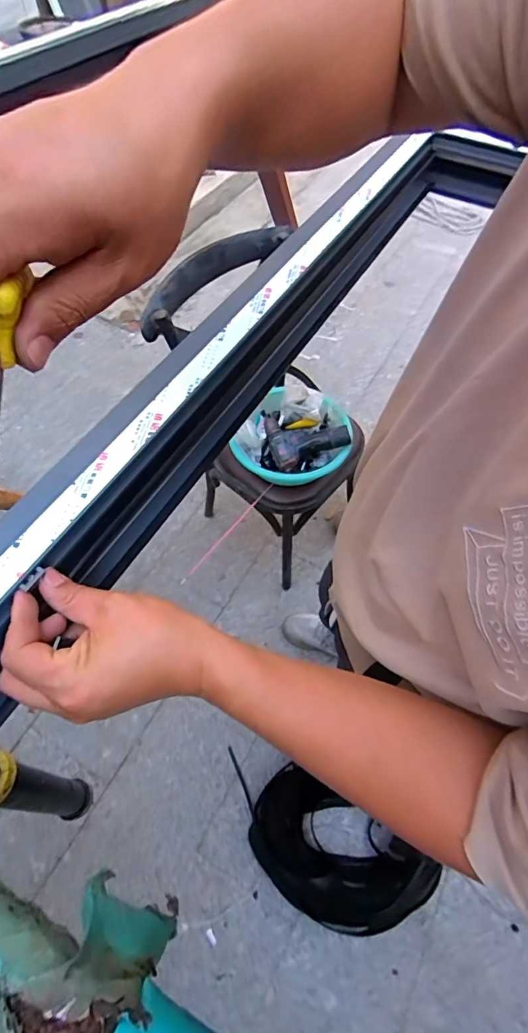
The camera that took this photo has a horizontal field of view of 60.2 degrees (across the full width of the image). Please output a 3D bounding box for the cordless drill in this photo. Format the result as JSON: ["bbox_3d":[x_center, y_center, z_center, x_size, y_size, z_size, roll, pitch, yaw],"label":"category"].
[{"bbox_3d":[0.107,-0.213,1.191,0.193,0.081,0.143,-12,61,-9],"label":"cordless drill"}]

